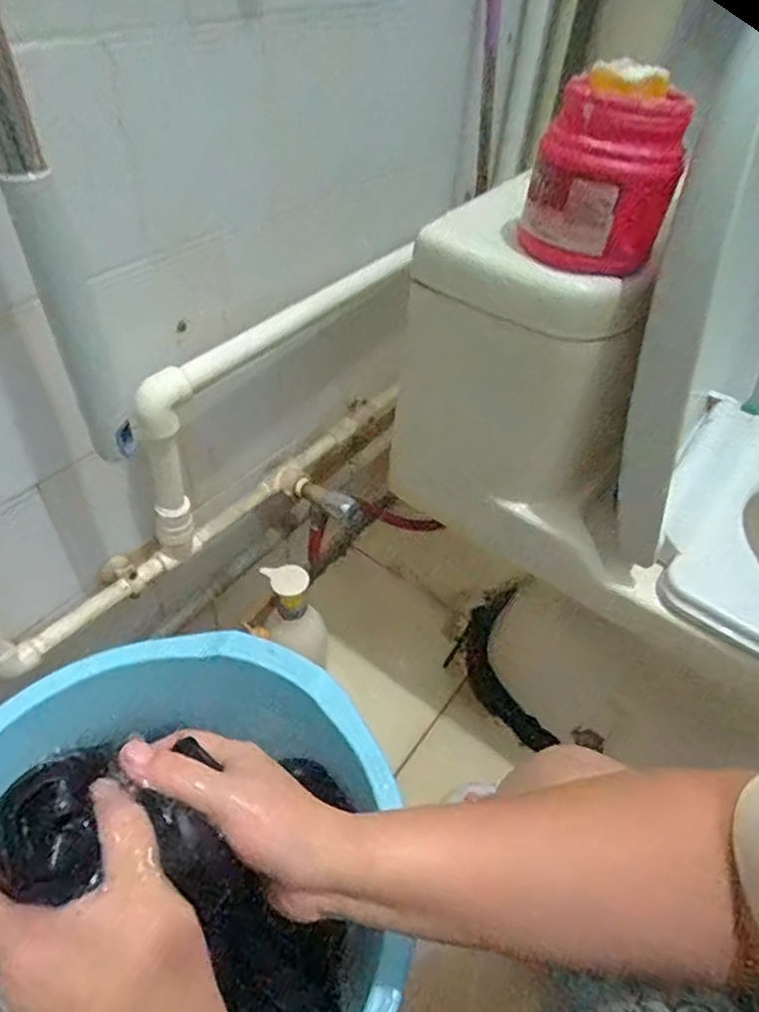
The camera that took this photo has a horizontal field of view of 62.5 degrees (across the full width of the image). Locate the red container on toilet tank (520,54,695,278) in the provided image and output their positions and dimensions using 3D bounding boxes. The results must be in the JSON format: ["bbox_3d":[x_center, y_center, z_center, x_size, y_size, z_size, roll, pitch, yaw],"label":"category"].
[{"bbox_3d":[0.165,-0.236,0.441,0.099,0.119,0.076,26,48,19],"label":"red container on toilet tank"}]

